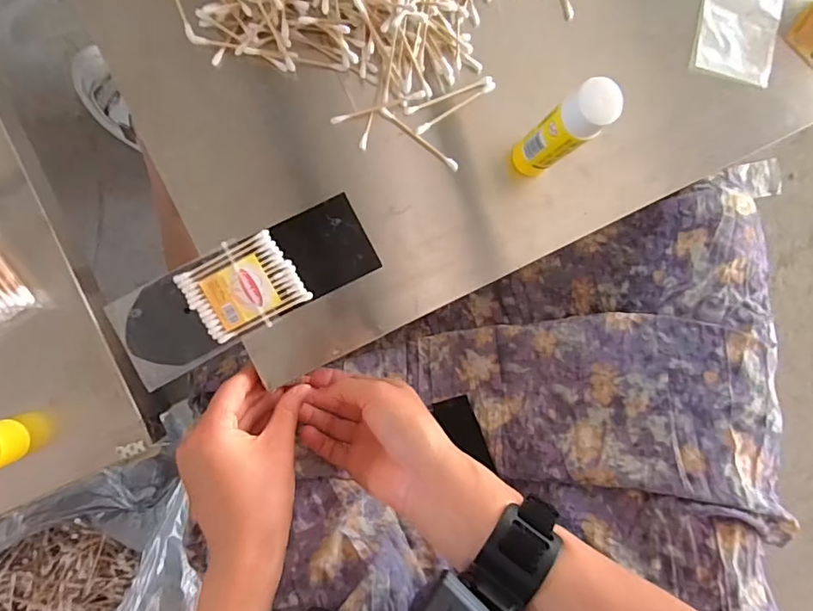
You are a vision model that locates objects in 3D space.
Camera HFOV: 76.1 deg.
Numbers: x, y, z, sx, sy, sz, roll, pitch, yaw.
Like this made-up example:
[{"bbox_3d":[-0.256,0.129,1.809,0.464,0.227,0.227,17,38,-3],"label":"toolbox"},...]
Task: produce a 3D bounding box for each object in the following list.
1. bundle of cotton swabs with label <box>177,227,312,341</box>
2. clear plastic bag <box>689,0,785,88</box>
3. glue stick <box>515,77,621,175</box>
[{"bbox_3d":[-0.114,-0.012,0.365,0.072,0.006,0.060,-35,93,-8],"label":"bundle of cotton swabs with label"},{"bbox_3d":[0.270,-0.232,0.419,0.067,0.006,0.103,13,86,-8],"label":"clear plastic bag"},{"bbox_3d":[0.101,-0.112,0.344,0.027,0.107,0.027,0,88,-9],"label":"glue stick"}]

